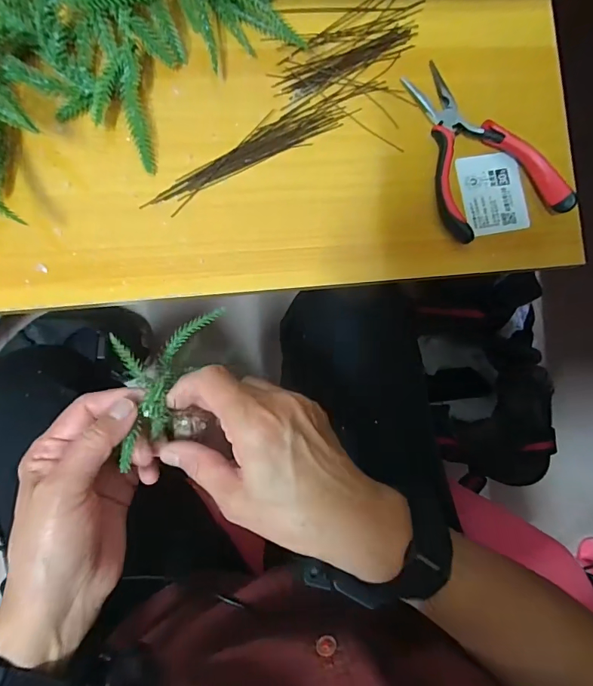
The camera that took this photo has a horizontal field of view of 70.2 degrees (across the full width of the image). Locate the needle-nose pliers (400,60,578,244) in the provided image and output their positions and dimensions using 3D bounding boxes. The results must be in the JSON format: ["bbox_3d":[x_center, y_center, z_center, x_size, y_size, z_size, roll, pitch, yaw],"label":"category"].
[{"bbox_3d":[0.134,-0.143,0.302,0.085,0.019,0.127,-18,90,-7],"label":"needle-nose pliers"}]

